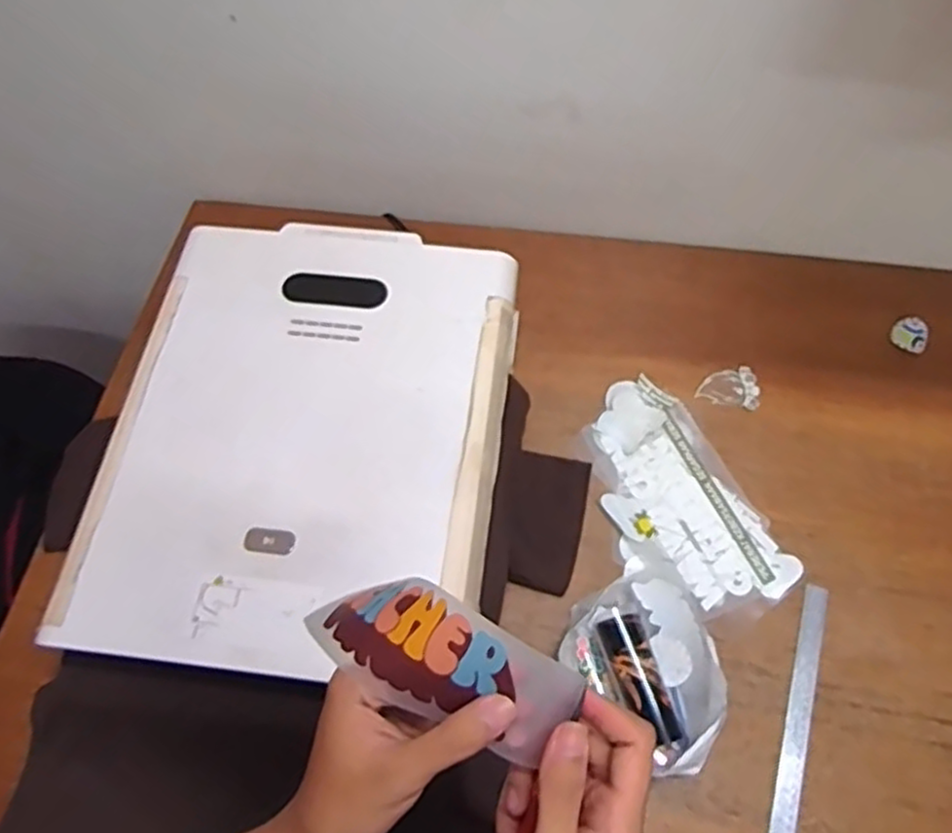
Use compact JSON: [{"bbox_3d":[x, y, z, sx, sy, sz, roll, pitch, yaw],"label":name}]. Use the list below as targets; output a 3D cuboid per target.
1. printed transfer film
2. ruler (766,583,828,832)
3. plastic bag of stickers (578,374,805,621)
[{"bbox_3d":[-0.021,0.120,0.360,0.143,0.043,0.056,15,65,19],"label":"printed transfer film"},{"bbox_3d":[0.343,0.340,0.772,0.029,0.007,0.326,18,66,5],"label":"ruler"},{"bbox_3d":[0.247,0.099,0.895,0.155,0.017,0.313,-26,65,-12],"label":"plastic bag of stickers"}]

